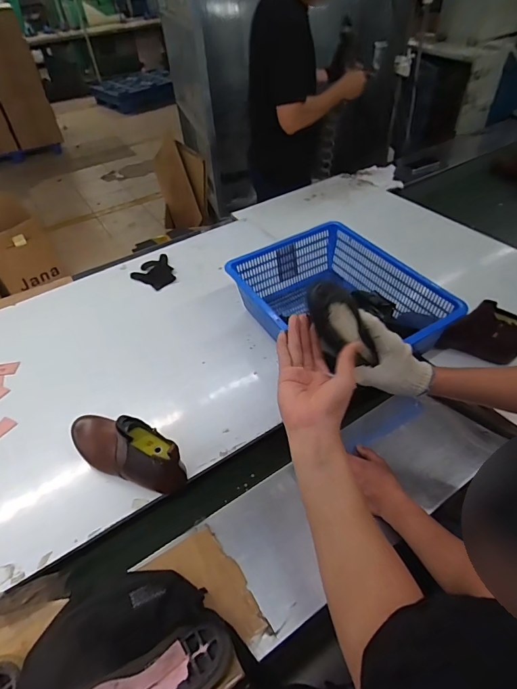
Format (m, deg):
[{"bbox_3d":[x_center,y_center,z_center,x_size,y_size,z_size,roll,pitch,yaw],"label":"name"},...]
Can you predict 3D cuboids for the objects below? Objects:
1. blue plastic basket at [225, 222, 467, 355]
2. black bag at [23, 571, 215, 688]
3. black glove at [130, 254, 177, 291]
[{"bbox_3d":[0.177,-0.095,0.966,0.367,0.167,0.478,-27,50,-20],"label":"blue plastic basket"},{"bbox_3d":[-0.245,0.422,0.566,0.310,0.057,0.137,-26,49,-20],"label":"black bag"},{"bbox_3d":[-0.330,-0.224,1.225,0.129,0.024,0.147,-27,50,-20],"label":"black glove"}]

